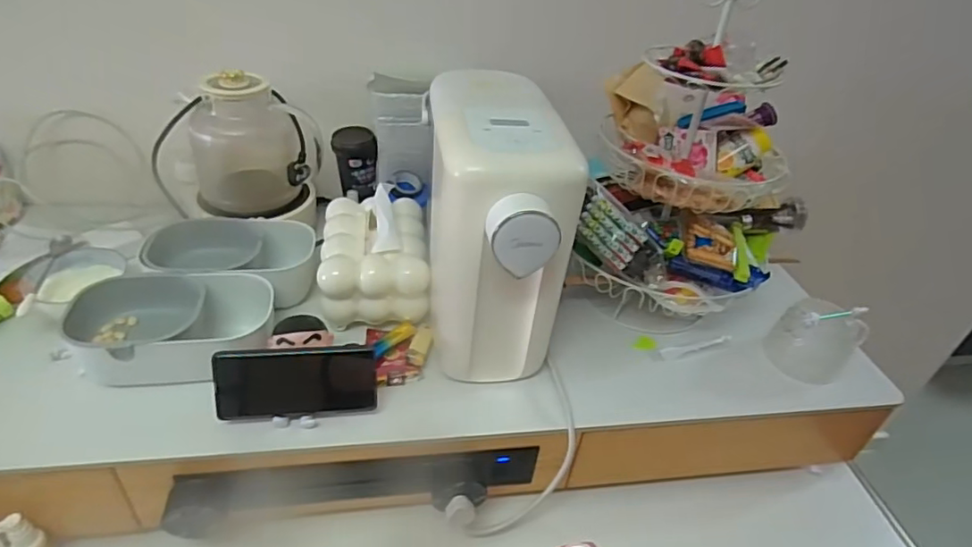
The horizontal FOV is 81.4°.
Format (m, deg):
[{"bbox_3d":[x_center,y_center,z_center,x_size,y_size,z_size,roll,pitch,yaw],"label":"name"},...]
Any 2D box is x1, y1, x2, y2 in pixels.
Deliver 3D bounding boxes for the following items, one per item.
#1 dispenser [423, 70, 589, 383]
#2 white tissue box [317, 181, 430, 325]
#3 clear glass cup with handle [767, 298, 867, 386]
[{"bbox_3d":[0.009,-0.038,0.652,0.135,0.281,0.229,-2,38,-11],"label":"dispenser"},{"bbox_3d":[-0.150,-0.033,0.758,0.134,0.110,0.184,-1,38,-11],"label":"white tissue box"},{"bbox_3d":[0.428,0.090,0.741,0.099,0.093,0.091,4,37,-3],"label":"clear glass cup with handle"}]

